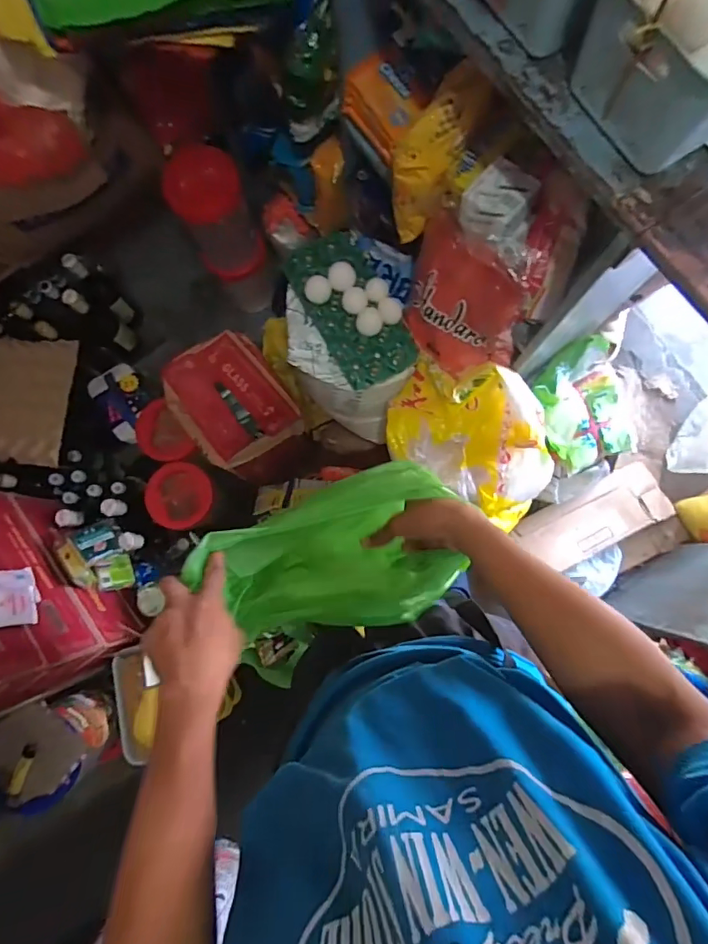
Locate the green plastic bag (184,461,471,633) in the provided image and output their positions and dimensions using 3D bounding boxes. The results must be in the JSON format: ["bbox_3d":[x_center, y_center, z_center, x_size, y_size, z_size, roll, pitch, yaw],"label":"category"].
[{"bbox_3d":[-0.016,0.113,0.569,0.282,0.151,0.171,-22,82,-2],"label":"green plastic bag"}]

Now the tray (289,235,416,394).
[{"bbox_3d":[-0.002,-0.302,0.875,0.149,0.072,0.283,-27,82,-3],"label":"tray"}]

